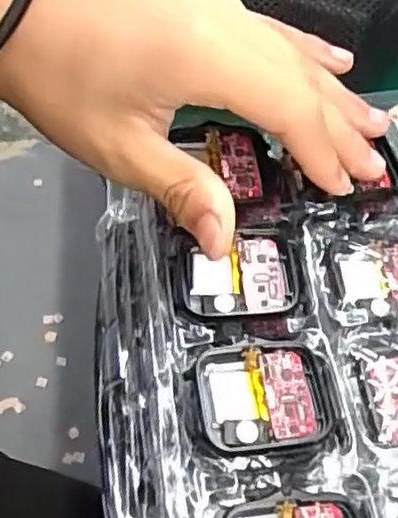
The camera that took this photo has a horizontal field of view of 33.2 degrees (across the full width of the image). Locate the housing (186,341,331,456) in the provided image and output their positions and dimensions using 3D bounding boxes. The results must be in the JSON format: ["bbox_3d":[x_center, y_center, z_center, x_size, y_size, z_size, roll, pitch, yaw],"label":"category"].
[{"bbox_3d":[0.022,0.047,0.225,0.046,0.006,0.036,-6,59,-8],"label":"housing"}]

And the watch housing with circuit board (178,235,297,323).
[{"bbox_3d":[0.015,0.007,0.250,0.043,0.005,0.034,-3,58,-6],"label":"watch housing with circuit board"}]

